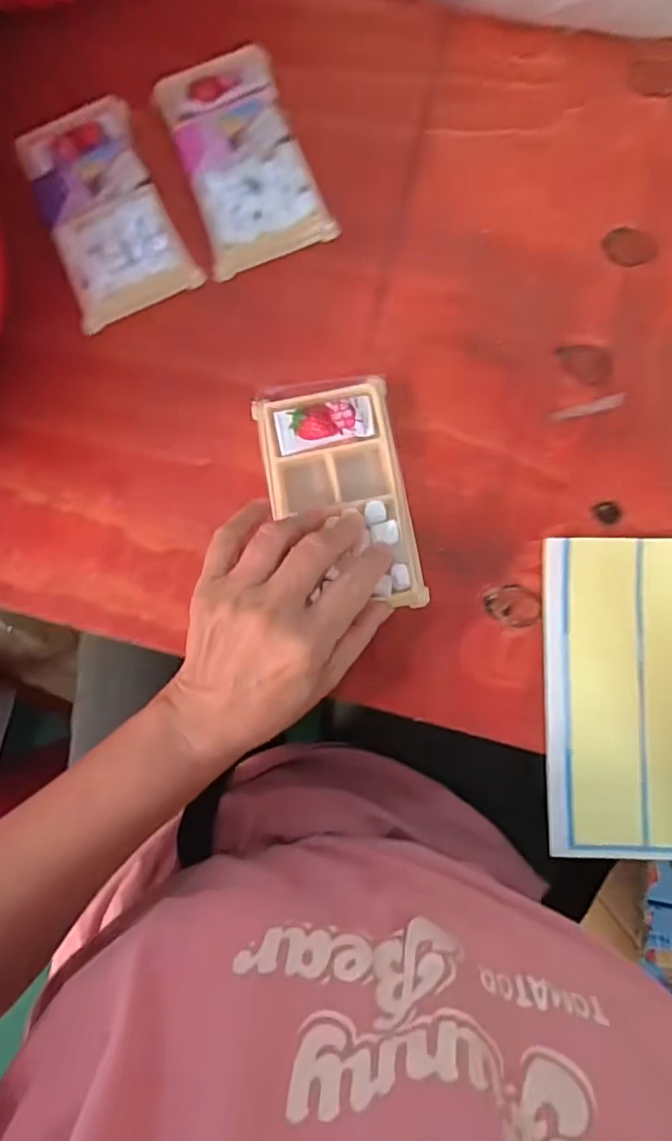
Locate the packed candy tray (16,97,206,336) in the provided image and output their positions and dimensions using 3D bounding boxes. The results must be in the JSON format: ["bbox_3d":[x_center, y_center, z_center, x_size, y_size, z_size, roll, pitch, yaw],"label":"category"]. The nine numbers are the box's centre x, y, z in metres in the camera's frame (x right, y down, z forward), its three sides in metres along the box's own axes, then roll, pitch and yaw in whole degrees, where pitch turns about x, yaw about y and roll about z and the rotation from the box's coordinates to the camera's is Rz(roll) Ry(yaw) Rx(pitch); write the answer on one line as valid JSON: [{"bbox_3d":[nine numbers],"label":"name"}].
[{"bbox_3d":[-0.145,-0.226,0.349,0.074,0.012,0.135,-24,85,0],"label":"packed candy tray"}]

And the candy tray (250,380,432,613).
[{"bbox_3d":[0.002,-0.045,0.331,0.079,0.017,0.140,-11,85,2],"label":"candy tray"}]

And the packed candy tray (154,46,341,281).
[{"bbox_3d":[-0.059,-0.259,0.351,0.073,0.014,0.133,-20,85,1],"label":"packed candy tray"}]

